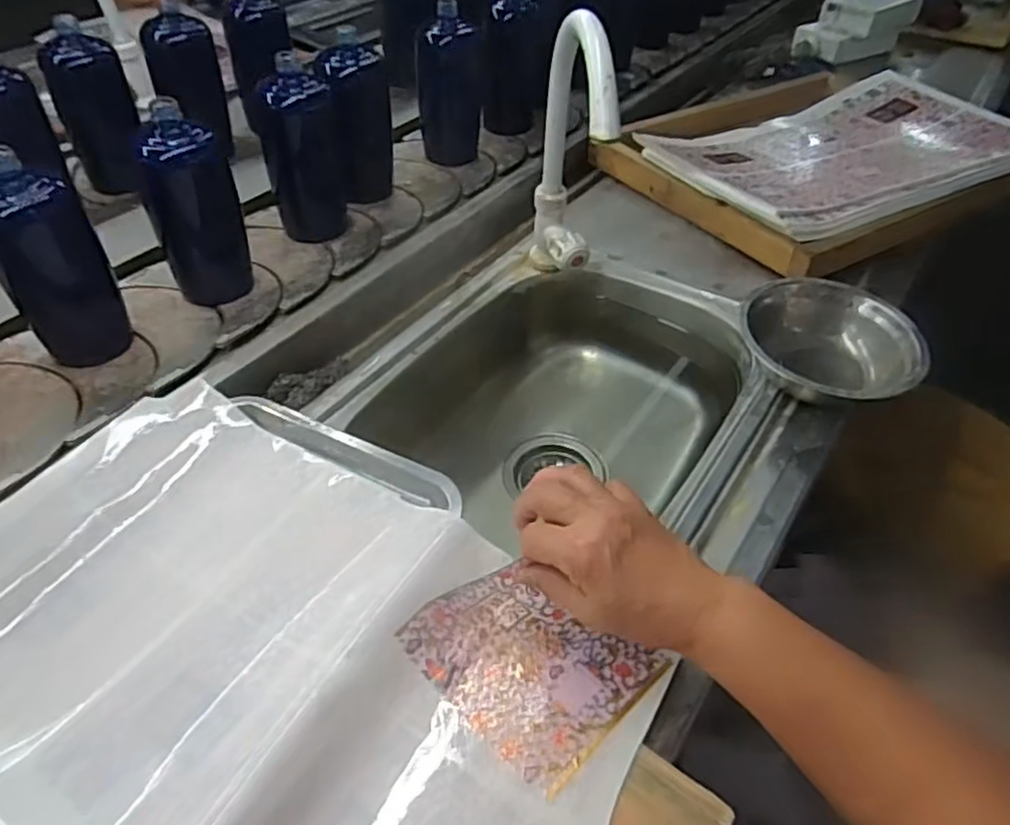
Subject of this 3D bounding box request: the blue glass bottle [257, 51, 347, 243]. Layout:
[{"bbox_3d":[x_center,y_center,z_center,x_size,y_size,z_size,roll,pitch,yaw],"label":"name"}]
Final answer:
[{"bbox_3d":[-0.219,-0.282,0.759,0.056,0.169,0.059,16,48,14],"label":"blue glass bottle"}]

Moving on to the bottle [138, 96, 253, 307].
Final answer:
[{"bbox_3d":[-0.302,-0.194,0.669,0.078,0.168,0.059,5,47,4],"label":"bottle"}]

